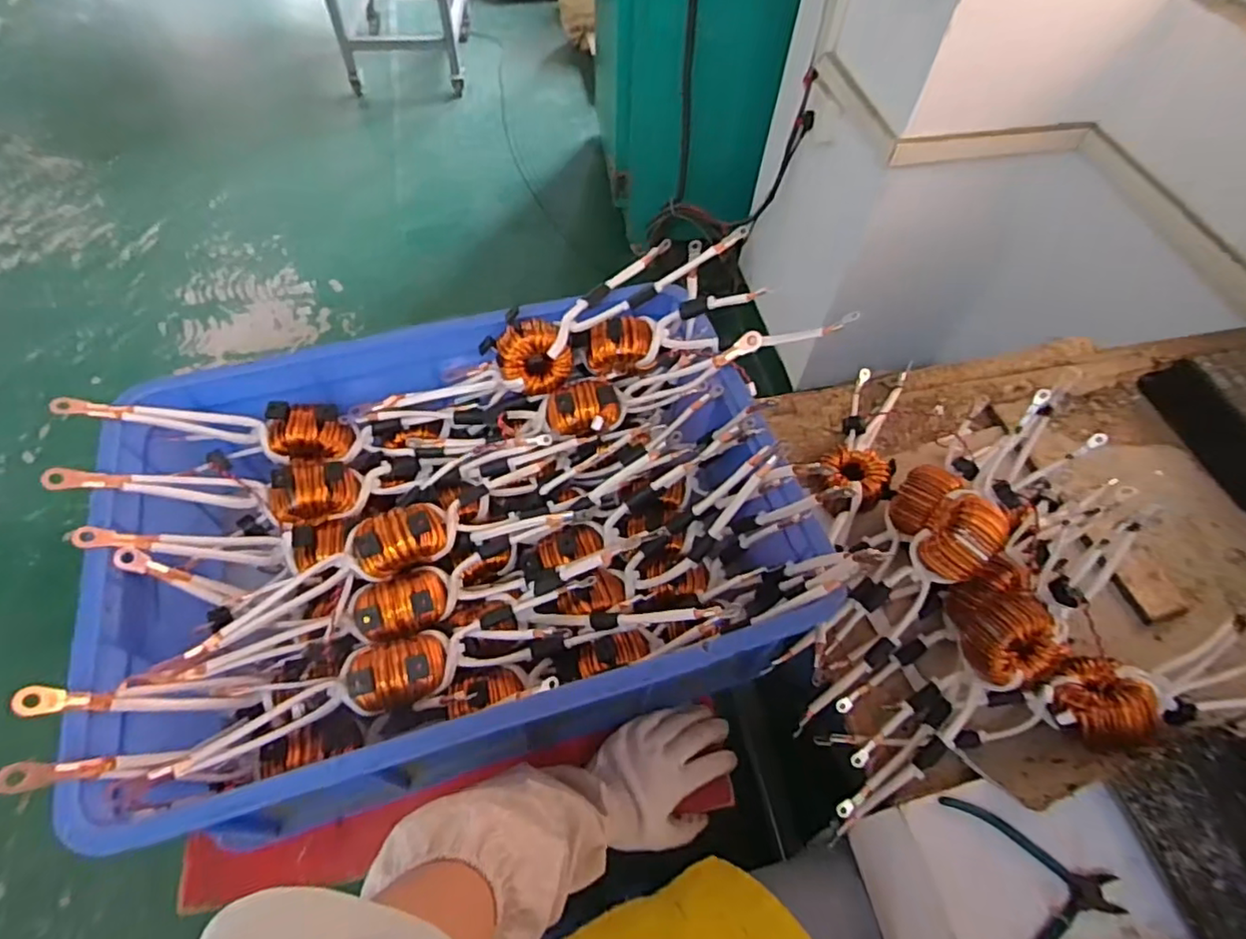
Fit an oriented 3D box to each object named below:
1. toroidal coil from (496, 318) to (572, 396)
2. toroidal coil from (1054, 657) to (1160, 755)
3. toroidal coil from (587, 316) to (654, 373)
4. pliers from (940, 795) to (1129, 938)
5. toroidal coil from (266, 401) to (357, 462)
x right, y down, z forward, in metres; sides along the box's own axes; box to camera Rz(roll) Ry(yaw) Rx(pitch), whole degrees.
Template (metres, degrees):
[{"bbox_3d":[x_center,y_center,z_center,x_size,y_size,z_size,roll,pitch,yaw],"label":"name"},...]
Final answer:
[{"bbox_3d":[-0.096,-0.123,0.681,0.070,0.080,0.029,-38,31,11],"label":"toroidal coil"},{"bbox_3d":[0.422,0.209,0.553,0.072,0.055,0.078,-15,59,-12],"label":"toroidal coil"},{"bbox_3d":[-0.001,-0.142,0.703,0.075,0.062,0.042,-7,58,-7],"label":"toroidal coil"},{"bbox_3d":[0.334,0.340,0.499,0.121,0.015,0.124,6,57,1],"label":"pliers"},{"bbox_3d":[-0.331,-0.039,0.652,0.080,0.052,0.049,-7,58,-7],"label":"toroidal coil"}]

